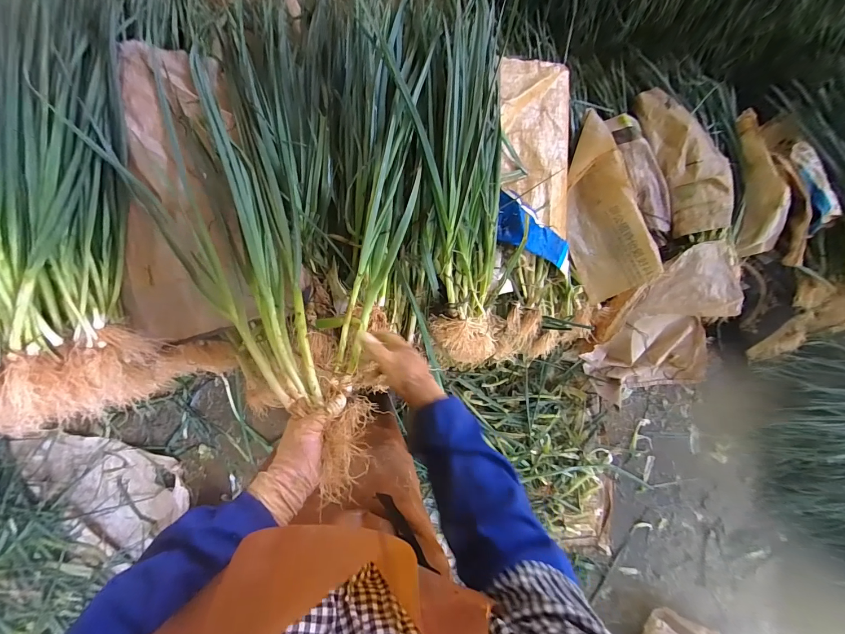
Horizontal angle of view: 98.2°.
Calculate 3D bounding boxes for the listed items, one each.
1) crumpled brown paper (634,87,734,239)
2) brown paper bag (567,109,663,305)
[{"bbox_3d":[0.739,-0.447,1.019,0.164,0.120,0.428,-12,94,-8],"label":"crumpled brown paper"},{"bbox_3d":[0.440,-0.276,0.902,0.171,0.106,0.462,-18,94,-7],"label":"brown paper bag"}]

